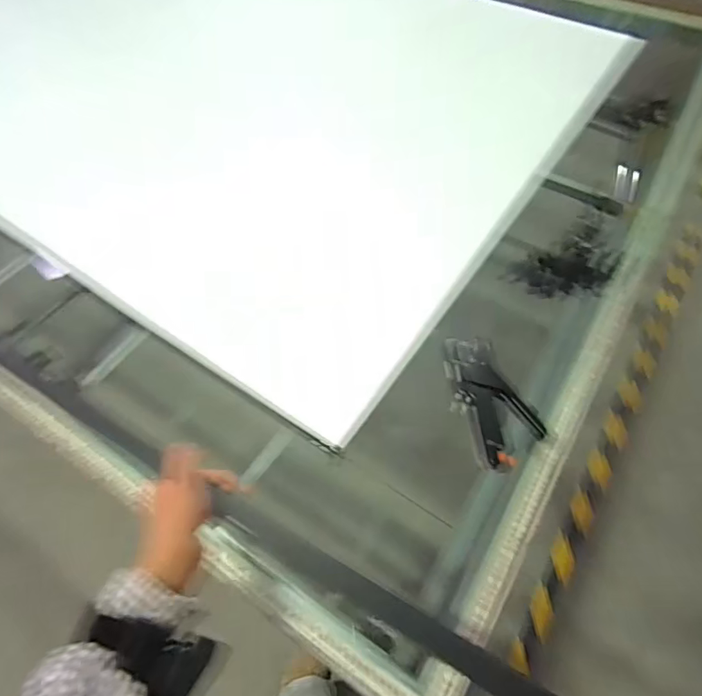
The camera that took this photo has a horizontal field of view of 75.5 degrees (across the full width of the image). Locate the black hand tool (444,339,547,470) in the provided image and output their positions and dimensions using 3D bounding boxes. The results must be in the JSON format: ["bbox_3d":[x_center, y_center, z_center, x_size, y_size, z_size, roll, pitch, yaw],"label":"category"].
[{"bbox_3d":[0.177,0.063,0.589,0.091,0.023,0.176,-16,60,-8],"label":"black hand tool"}]

